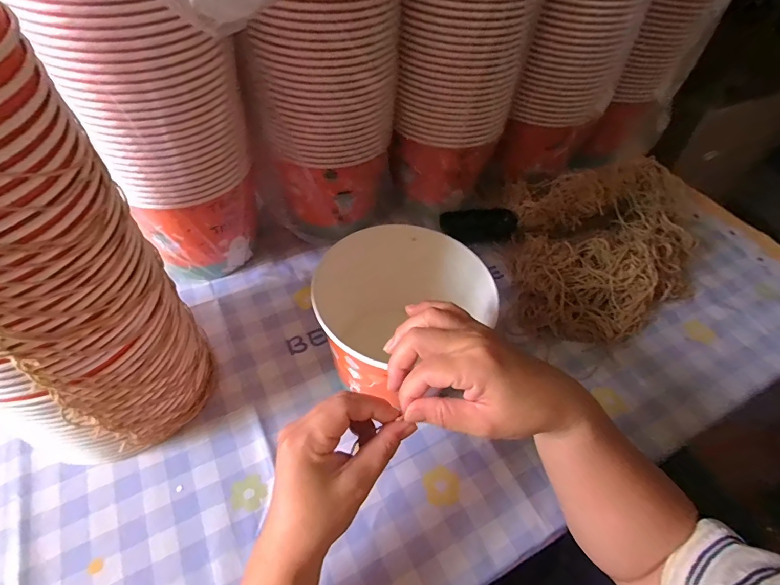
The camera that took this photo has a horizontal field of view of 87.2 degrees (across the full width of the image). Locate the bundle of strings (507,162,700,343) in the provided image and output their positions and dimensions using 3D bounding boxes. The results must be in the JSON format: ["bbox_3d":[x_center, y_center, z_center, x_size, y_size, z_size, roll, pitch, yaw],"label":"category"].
[{"bbox_3d":[0.308,-0.073,0.568,0.273,0.073,0.308,7,51,3],"label":"bundle of strings"}]

